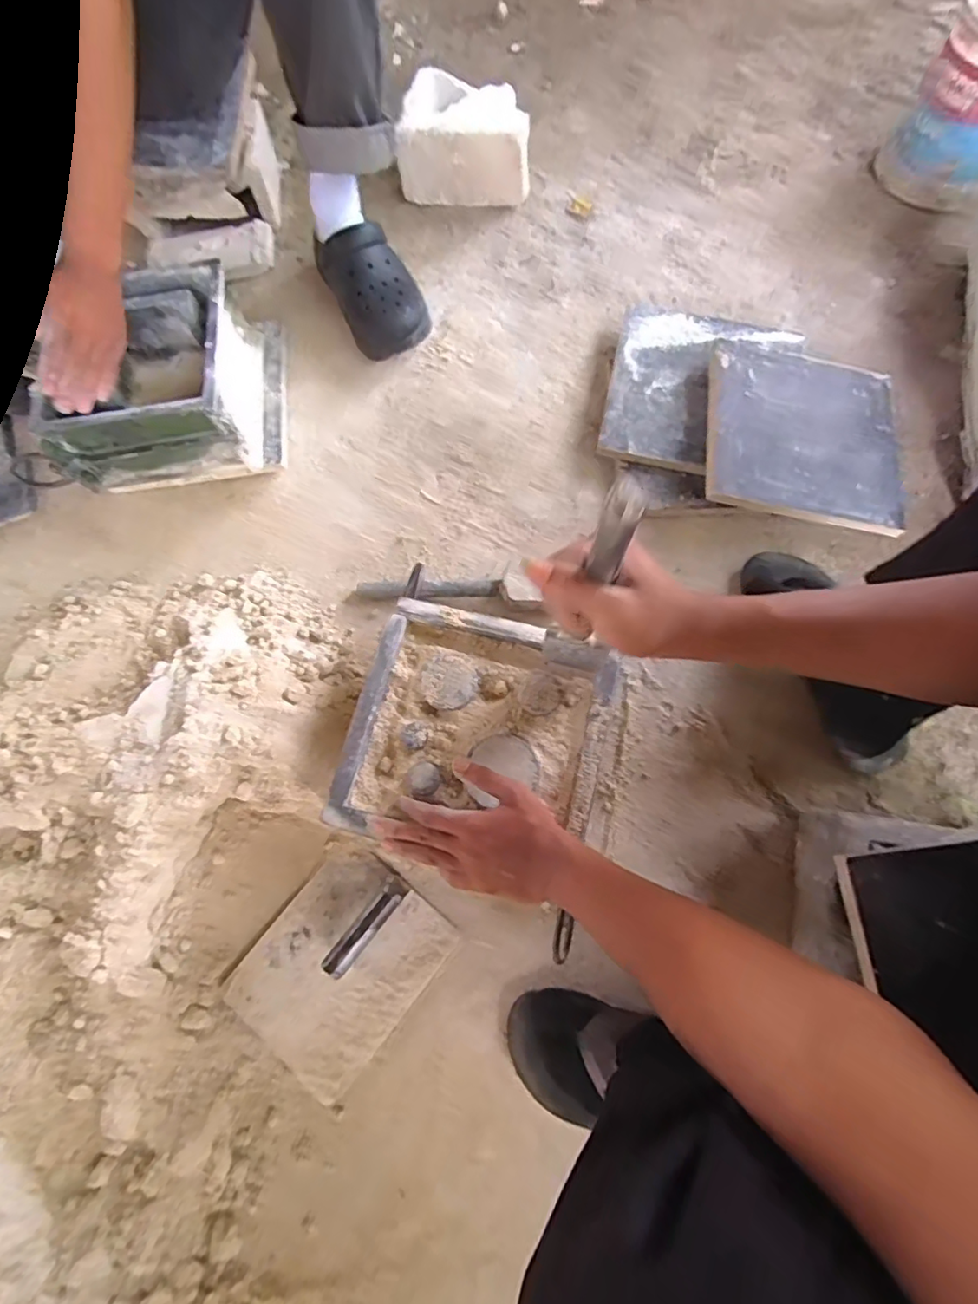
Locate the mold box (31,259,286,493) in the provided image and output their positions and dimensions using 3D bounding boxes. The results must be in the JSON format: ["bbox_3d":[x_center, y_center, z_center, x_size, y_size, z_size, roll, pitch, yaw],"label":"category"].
[{"bbox_3d":[-0.419,-0.351,0.737,0.262,0.144,0.230,-9,73,0],"label":"mold box"}]

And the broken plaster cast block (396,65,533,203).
[{"bbox_3d":[-0.033,-0.816,0.894,0.202,0.104,0.151,6,74,5],"label":"broken plaster cast block"}]

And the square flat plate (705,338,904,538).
[{"bbox_3d":[0.412,-0.287,0.727,0.262,0.015,0.247,10,74,-7],"label":"square flat plate"}]

